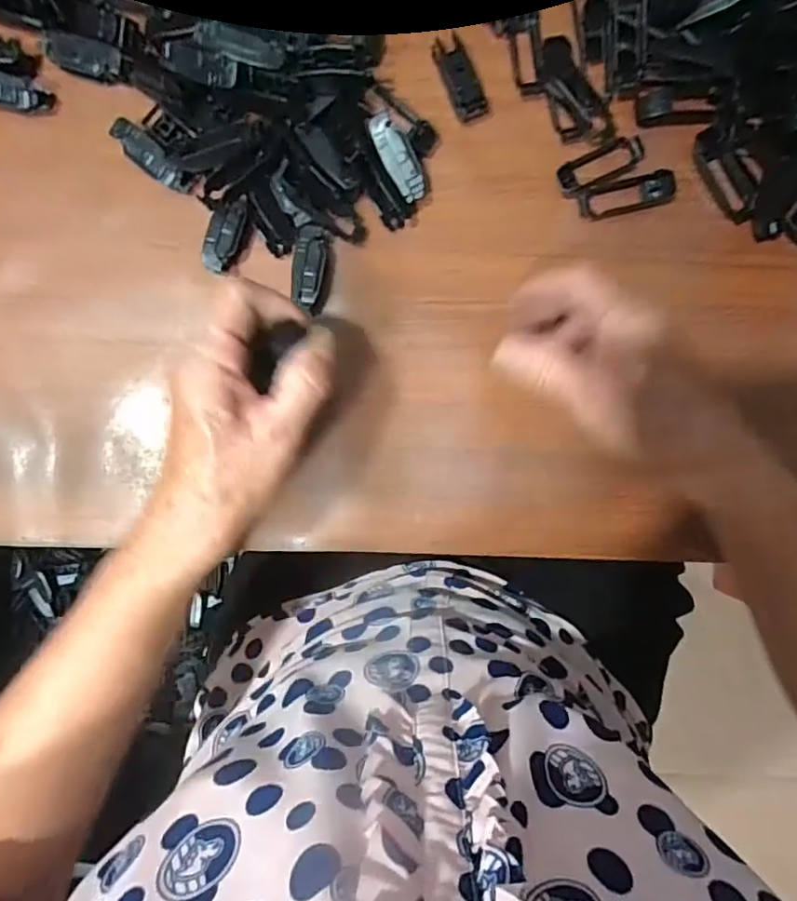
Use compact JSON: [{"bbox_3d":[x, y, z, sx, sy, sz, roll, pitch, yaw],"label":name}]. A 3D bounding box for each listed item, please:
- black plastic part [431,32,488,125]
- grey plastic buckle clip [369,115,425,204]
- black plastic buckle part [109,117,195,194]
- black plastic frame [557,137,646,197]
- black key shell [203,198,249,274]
[{"bbox_3d":[0.037,-0.221,0.334,0.023,0.015,0.045,-22,92,0],"label":"black plastic part"},{"bbox_3d":[0.000,-0.167,0.323,0.018,0.004,0.048,-28,103,-1],"label":"grey plastic buckle clip"},{"bbox_3d":[-0.143,-0.169,0.328,0.050,0.014,0.016,40,91,-2],"label":"black plastic buckle part"},{"bbox_3d":[0.121,-0.170,0.337,0.055,0.004,0.020,-26,92,0],"label":"black plastic frame"},{"bbox_3d":[-0.101,-0.126,0.326,0.018,0.011,0.043,21,91,-2],"label":"black key shell"}]

